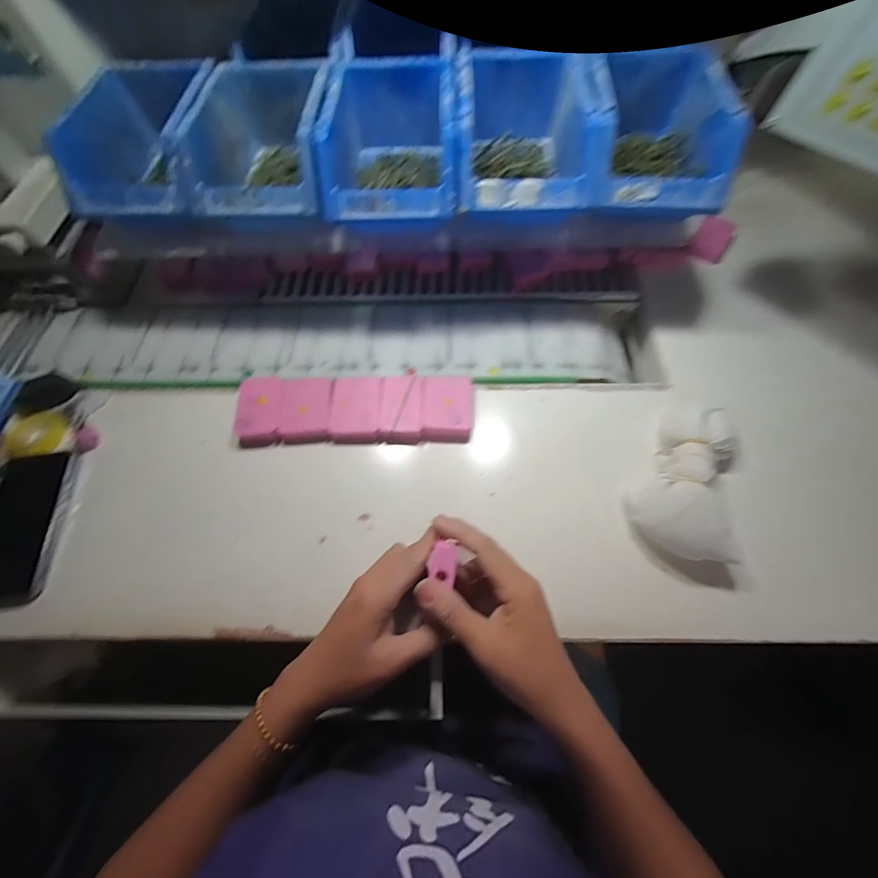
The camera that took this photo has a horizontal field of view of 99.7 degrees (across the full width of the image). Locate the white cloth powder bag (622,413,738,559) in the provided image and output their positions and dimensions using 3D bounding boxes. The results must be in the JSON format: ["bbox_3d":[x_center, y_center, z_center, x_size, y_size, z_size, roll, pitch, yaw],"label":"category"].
[{"bbox_3d":[0.241,0.032,0.350,0.082,0.045,0.146,24,66,12],"label":"white cloth powder bag"}]

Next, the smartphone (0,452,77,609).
[{"bbox_3d":[-0.412,0.088,0.367,0.079,0.012,0.145,-3,70,5],"label":"smartphone"}]

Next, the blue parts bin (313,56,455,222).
[{"bbox_3d":[-0.050,-0.296,0.377,0.126,0.073,0.178,-3,63,-1],"label":"blue parts bin"}]

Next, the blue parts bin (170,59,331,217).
[{"bbox_3d":[-0.172,-0.303,0.383,0.123,0.075,0.187,0,63,1],"label":"blue parts bin"}]

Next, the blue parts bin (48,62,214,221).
[{"bbox_3d":[-0.295,-0.314,0.387,0.125,0.073,0.190,0,63,1],"label":"blue parts bin"}]

